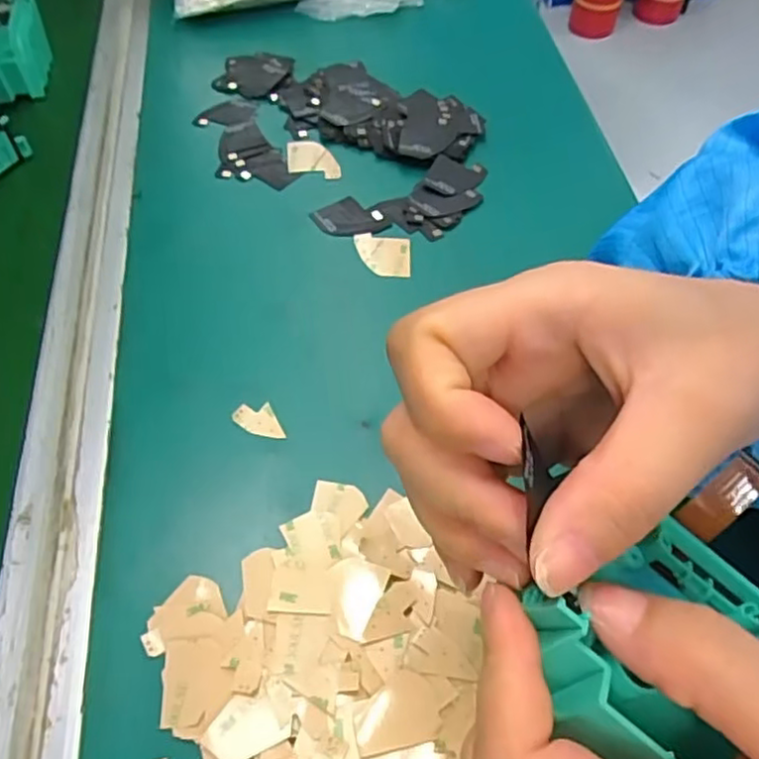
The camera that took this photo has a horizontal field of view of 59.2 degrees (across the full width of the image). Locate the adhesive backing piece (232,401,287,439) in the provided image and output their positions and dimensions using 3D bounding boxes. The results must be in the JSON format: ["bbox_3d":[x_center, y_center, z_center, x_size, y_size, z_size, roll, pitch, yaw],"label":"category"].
[{"bbox_3d":[-0.055,0.018,0.312,0.026,0.004,0.016,12,60,9],"label":"adhesive backing piece"}]

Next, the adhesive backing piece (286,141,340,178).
[{"bbox_3d":[-0.042,-0.138,0.419,0.032,0.004,0.037,-8,60,4],"label":"adhesive backing piece"}]

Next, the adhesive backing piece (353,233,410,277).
[{"bbox_3d":[0.002,-0.070,0.374,0.031,0.004,0.031,0,56,1],"label":"adhesive backing piece"}]

